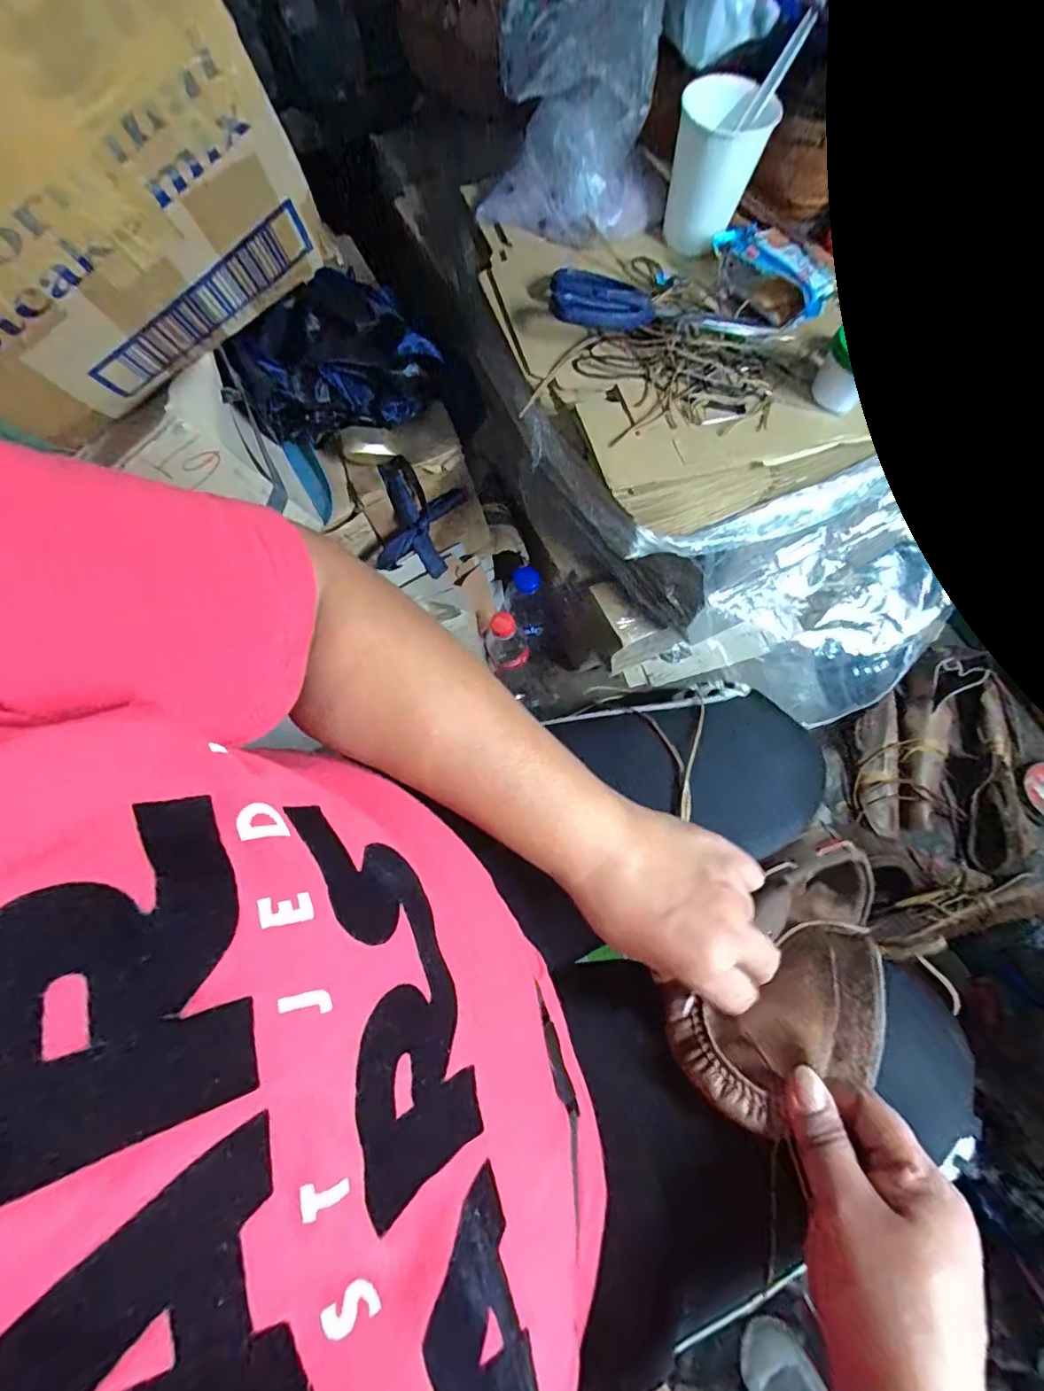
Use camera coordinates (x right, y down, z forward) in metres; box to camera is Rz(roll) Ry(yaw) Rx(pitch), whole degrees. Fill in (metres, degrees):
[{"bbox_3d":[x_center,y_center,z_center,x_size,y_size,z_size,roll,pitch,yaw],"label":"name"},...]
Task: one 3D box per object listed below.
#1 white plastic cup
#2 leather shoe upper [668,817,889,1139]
[{"bbox_3d":[0.150,-0.411,0.426,0.065,0.073,0.073,14,71,6],"label":"white plastic cup"},{"bbox_3d":[0.169,0.161,0.341,0.089,0.058,0.204,42,54,14],"label":"leather shoe upper"}]

